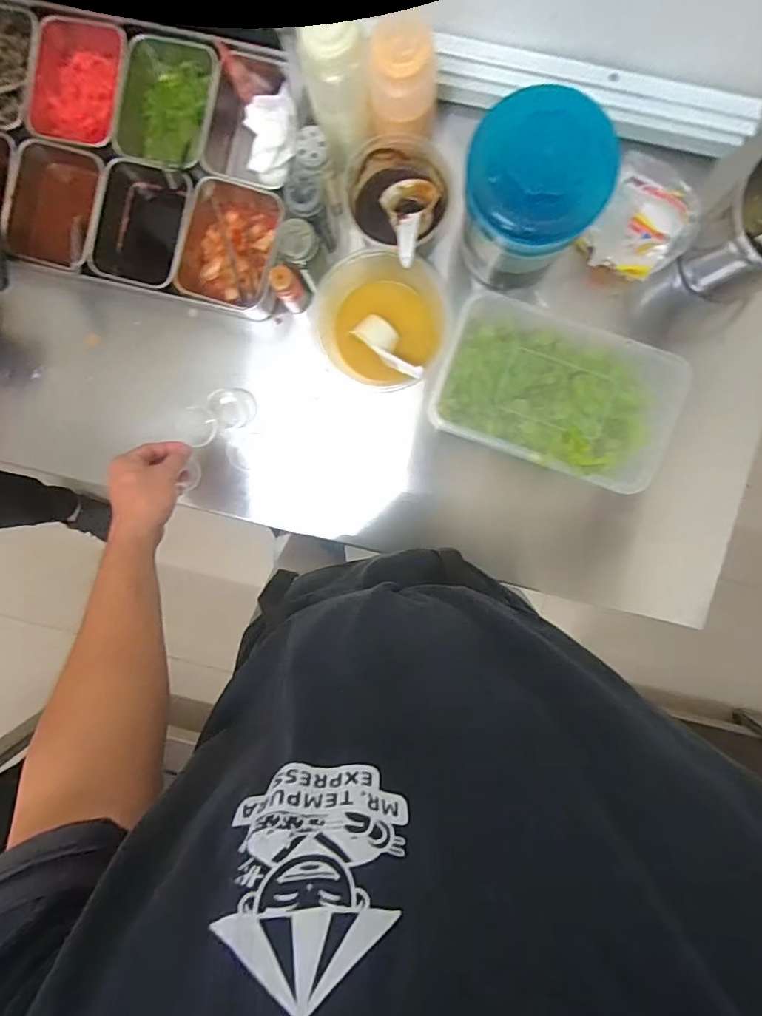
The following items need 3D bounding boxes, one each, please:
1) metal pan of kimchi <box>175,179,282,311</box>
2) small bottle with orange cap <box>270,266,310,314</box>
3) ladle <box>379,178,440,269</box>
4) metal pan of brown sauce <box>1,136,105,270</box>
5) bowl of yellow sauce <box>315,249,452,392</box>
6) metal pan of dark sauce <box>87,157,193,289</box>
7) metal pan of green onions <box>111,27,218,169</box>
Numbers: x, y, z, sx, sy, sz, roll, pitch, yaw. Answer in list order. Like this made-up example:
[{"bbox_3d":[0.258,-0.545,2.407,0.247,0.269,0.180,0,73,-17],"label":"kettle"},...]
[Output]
[{"bbox_3d":[-0.171,-0.310,0.601,0.109,0.061,0.138,15,97,3],"label":"metal pan of kimchi"},{"bbox_3d":[-0.104,-0.252,0.584,0.030,0.069,0.034,-36,92,8],"label":"small bottle with orange cap"},{"bbox_3d":[0.030,-0.304,0.545,0.059,0.038,0.123,1,61,5],"label":"ladle"},{"bbox_3d":[-0.376,-0.359,0.619,0.100,0.084,0.139,13,97,3],"label":"metal pan of brown sauce"},{"bbox_3d":[0.006,-0.211,0.576,0.149,0.081,0.153,1,96,5],"label":"bowl of yellow sauce"},{"bbox_3d":[-0.271,-0.331,0.606,0.101,0.090,0.133,13,97,3],"label":"metal pan of dark sauce"},{"bbox_3d":[-0.236,-0.453,0.575,0.108,0.049,0.138,11,97,4],"label":"metal pan of green onions"}]

